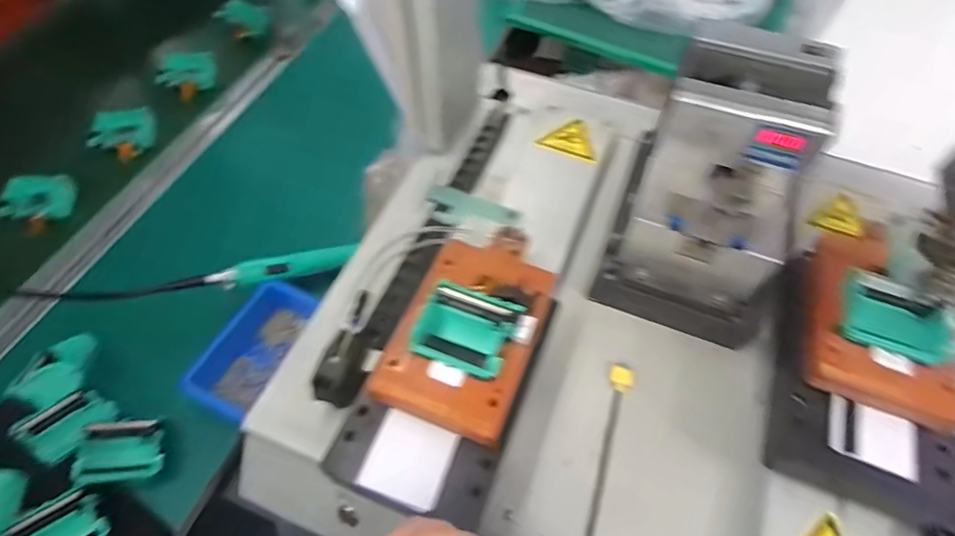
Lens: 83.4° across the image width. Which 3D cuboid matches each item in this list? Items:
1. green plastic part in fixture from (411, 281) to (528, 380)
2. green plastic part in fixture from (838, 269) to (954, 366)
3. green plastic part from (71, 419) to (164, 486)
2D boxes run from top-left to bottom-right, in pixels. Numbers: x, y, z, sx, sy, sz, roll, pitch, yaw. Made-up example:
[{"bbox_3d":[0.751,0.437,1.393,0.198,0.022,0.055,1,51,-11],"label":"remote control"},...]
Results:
[{"bbox_3d":[-0.008,0.045,0.404,0.069,0.020,0.060,19,58,11],"label":"green plastic part in fixture"},{"bbox_3d":[0.323,0.039,0.414,0.073,0.021,0.059,21,58,12],"label":"green plastic part in fixture"},{"bbox_3d":[-0.347,0.176,0.520,0.069,0.020,0.057,11,42,-39],"label":"green plastic part"}]

